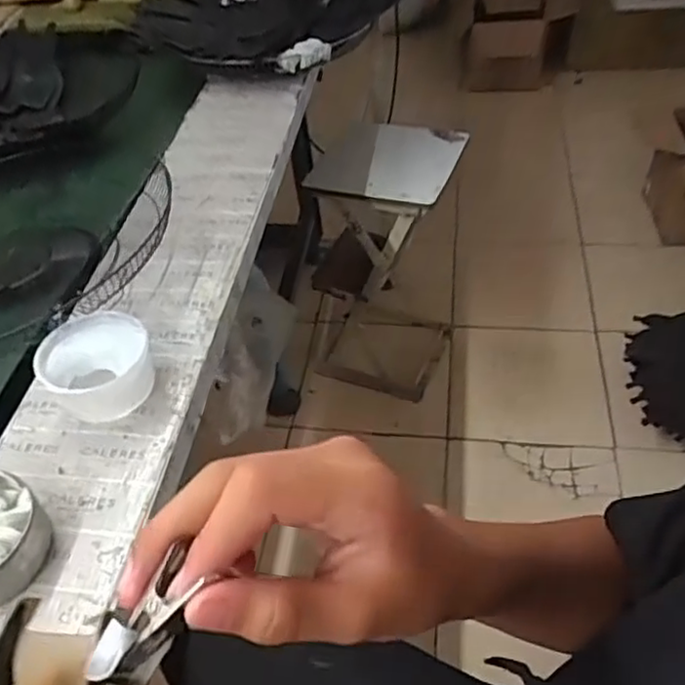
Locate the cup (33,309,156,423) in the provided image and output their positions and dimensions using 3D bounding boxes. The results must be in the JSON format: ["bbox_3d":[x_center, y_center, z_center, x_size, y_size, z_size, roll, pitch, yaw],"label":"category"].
[{"bbox_3d":[-0.264,0.029,0.744,0.111,0.065,0.112,-2,46,2],"label":"cup"}]

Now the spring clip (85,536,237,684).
[{"bbox_3d":[-0.063,0.093,0.226,0.021,0.019,0.049,31,88,29],"label":"spring clip"}]

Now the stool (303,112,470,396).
[{"bbox_3d":[0.099,-0.205,1.710,0.309,0.616,0.321,15,50,18],"label":"stool"}]

